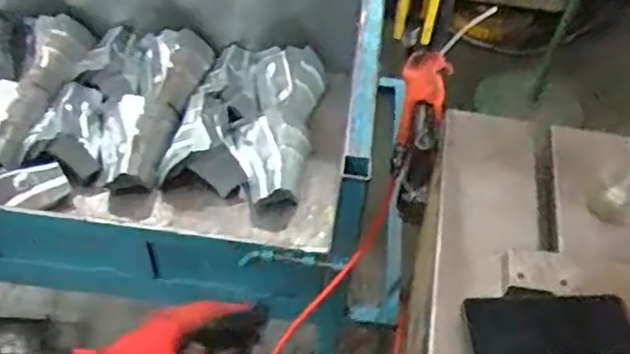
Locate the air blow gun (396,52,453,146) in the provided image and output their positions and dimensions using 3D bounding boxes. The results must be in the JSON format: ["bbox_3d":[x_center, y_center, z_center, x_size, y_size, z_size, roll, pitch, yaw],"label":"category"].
[{"bbox_3d":[0.151,-0.109,0.941,0.074,0.142,0.025,24,24,15],"label":"air blow gun"}]

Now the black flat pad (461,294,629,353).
[{"bbox_3d":[0.224,0.149,0.635,0.150,0.019,0.079,-6,52,12],"label":"black flat pad"}]

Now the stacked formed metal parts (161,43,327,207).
[{"bbox_3d":[-0.135,-0.124,1.378,0.256,0.109,0.380,9,53,4],"label":"stacked formed metal parts"}]

